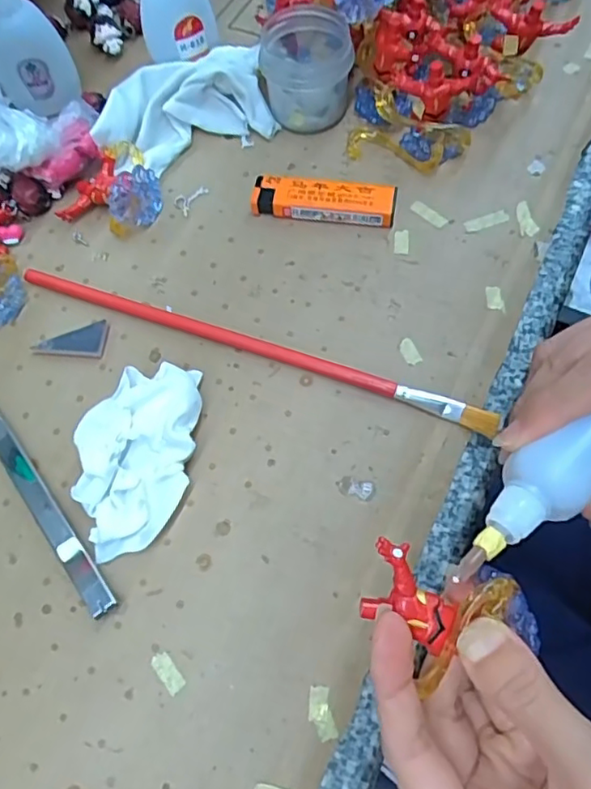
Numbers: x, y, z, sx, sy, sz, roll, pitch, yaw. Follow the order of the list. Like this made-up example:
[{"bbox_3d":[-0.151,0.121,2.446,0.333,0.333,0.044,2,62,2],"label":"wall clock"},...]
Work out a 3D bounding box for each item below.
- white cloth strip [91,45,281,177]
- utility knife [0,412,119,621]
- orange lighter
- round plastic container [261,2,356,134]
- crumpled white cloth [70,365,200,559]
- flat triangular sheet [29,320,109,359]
[{"bbox_3d":[-0.068,-0.178,0.360,0.101,0.029,0.068,-11,67,-2],"label":"white cloth strip"},{"bbox_3d":[-0.123,0.046,0.281,0.012,0.011,0.136,-37,70,-12],"label":"utility knife"},{"bbox_3d":[0.016,-0.109,0.337,0.080,0.014,0.021,9,68,6],"label":"orange lighter"},{"bbox_3d":[0.006,-0.198,0.355,0.051,0.044,0.062,-4,67,1],"label":"round plastic container"},{"bbox_3d":[-0.074,0.029,0.277,0.052,0.022,0.086,2,67,4],"label":"crumpled white cloth"},{"bbox_3d":[-0.117,-0.025,0.312,0.040,0.004,0.020,-20,68,-9],"label":"flat triangular sheet"}]

